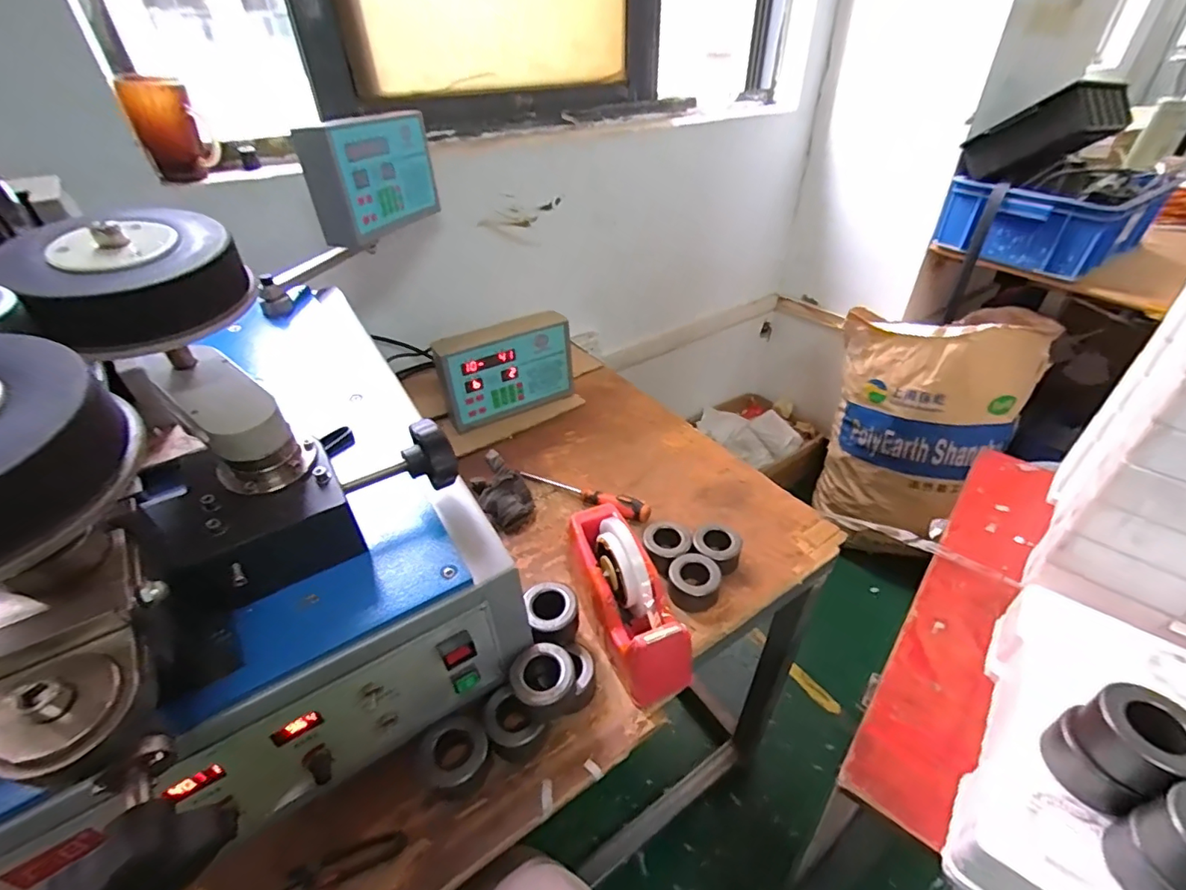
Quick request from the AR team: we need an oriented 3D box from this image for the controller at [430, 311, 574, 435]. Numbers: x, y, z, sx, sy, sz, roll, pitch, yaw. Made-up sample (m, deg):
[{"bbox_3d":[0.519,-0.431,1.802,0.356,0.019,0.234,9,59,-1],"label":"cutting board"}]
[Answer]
[{"bbox_3d":[-0.151,-0.132,0.923,0.230,0.160,0.066,-21,43,-23],"label":"controller"}]

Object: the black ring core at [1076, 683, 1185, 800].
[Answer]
[{"bbox_3d":[0.372,0.198,0.358,0.047,0.041,0.057,-14,40,-15],"label":"black ring core"}]

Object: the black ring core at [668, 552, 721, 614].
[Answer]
[{"bbox_3d":[0.120,0.162,0.629,0.059,0.039,0.060,8,40,12],"label":"black ring core"}]

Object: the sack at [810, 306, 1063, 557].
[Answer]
[{"bbox_3d":[0.826,-0.055,1.371,0.355,0.571,0.384,-28,46,-29],"label":"sack"}]

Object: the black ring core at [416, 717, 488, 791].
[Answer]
[{"bbox_3d":[-0.129,0.286,0.489,0.057,0.024,0.058,-1,39,1],"label":"black ring core"}]

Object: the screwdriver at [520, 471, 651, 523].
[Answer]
[{"bbox_3d":[-0.011,0.071,0.770,0.197,0.028,0.036,20,43,25],"label":"screwdriver"}]

